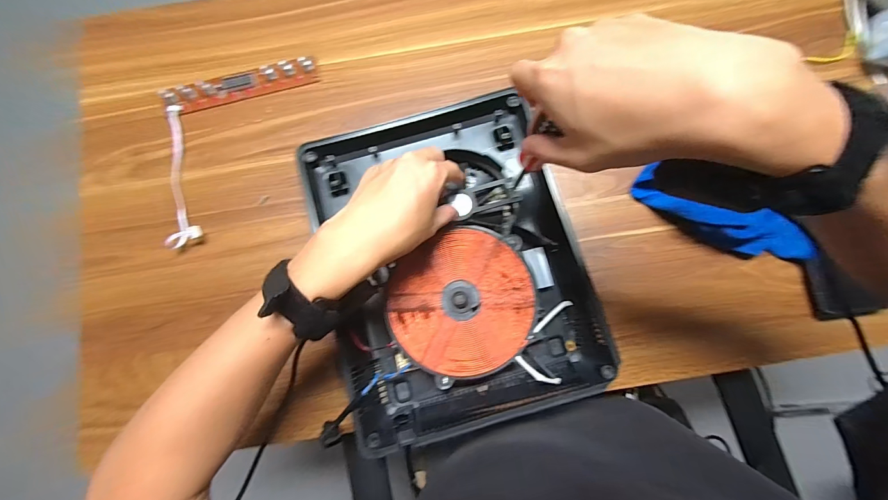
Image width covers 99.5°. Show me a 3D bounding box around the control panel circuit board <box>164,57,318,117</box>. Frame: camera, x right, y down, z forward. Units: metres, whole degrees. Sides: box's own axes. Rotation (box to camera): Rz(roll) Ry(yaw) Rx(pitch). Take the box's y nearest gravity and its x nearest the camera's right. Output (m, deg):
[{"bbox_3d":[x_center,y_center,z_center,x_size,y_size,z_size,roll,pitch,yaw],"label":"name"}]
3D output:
[{"bbox_3d":[-0.267,-0.214,0.491,0.199,0.015,0.034,-13,79,-1],"label":"control panel circuit board"}]

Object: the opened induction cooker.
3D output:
[{"bbox_3d":[0.006,0.011,0.425,0.270,0.050,0.354,-15,79,-2],"label":"opened induction cooker"}]

